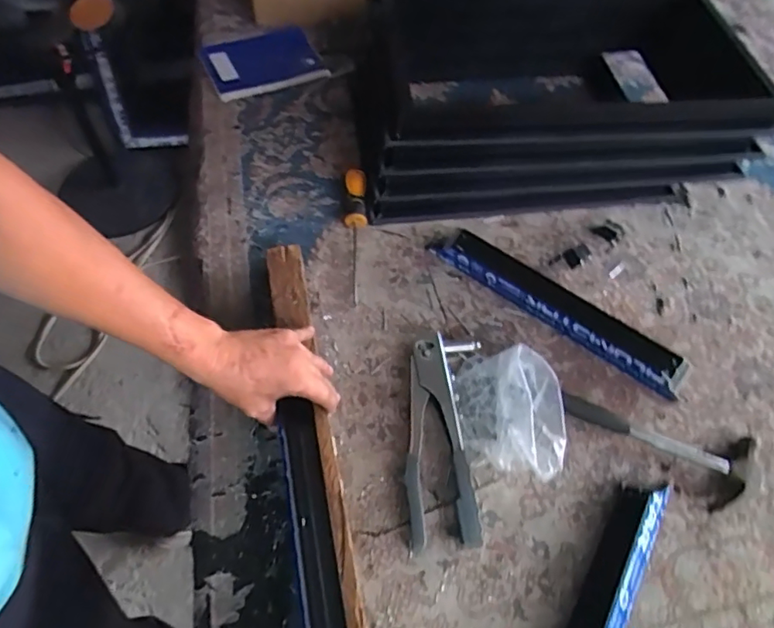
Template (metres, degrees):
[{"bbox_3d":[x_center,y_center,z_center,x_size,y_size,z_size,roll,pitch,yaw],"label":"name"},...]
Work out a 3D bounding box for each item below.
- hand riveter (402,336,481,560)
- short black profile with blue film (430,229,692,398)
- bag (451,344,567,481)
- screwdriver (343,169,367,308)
[{"bbox_3d":[0.064,0.138,0.618,0.080,0.026,0.240,5,57,2],"label":"hand riveter"},{"bbox_3d":[0.207,-0.013,0.700,0.360,0.057,0.042,34,63,19],"label":"short black profile with blue film"},{"bbox_3d":[0.140,0.109,0.618,0.110,0.059,0.160,-3,57,-3],"label":"bag"},{"bbox_3d":[-0.046,-0.112,0.779,0.031,0.027,0.218,-1,71,-1],"label":"screwdriver"}]

